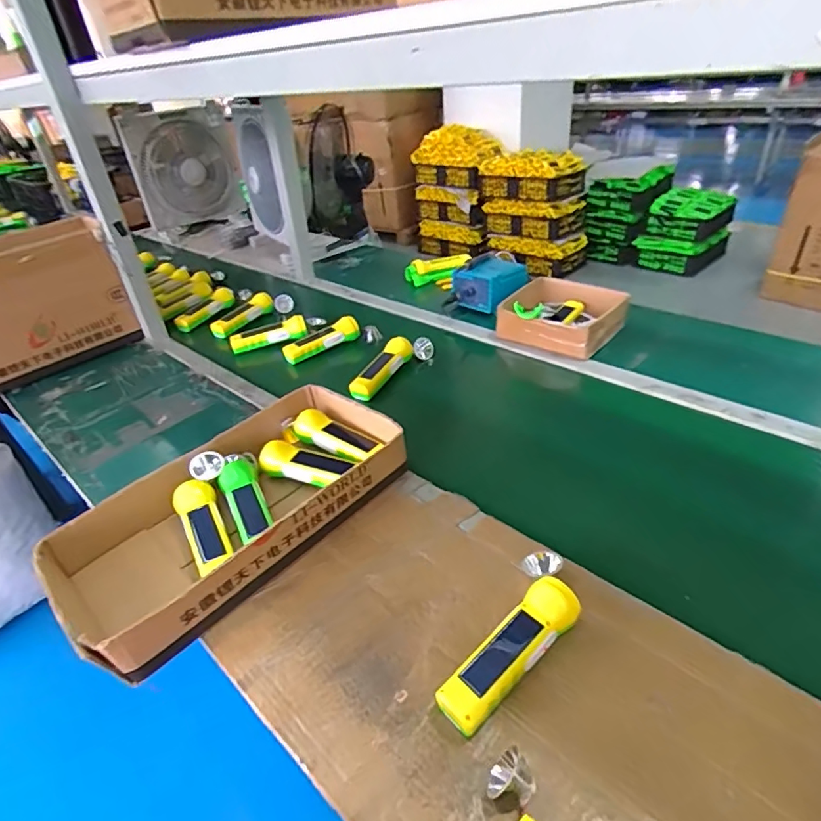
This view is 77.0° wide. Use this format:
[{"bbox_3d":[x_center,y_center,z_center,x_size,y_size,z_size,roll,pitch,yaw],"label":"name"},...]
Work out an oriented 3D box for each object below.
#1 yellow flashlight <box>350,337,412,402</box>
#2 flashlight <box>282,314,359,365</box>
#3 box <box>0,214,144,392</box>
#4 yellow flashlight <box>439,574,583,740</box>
[{"bbox_3d":[-0.055,-0.077,0.971,0.049,0.052,0.170,13,39,26],"label":"yellow flashlight"},{"bbox_3d":[-0.192,-0.154,1.095,0.179,0.042,0.055,-31,42,-31],"label":"flashlight"},{"bbox_3d":[-0.816,-0.217,1.082,0.373,0.257,0.169,-31,42,-31],"label":"box"},{"bbox_3d":[0.096,0.231,0.498,0.170,0.043,0.051,-29,41,-28],"label":"yellow flashlight"}]

